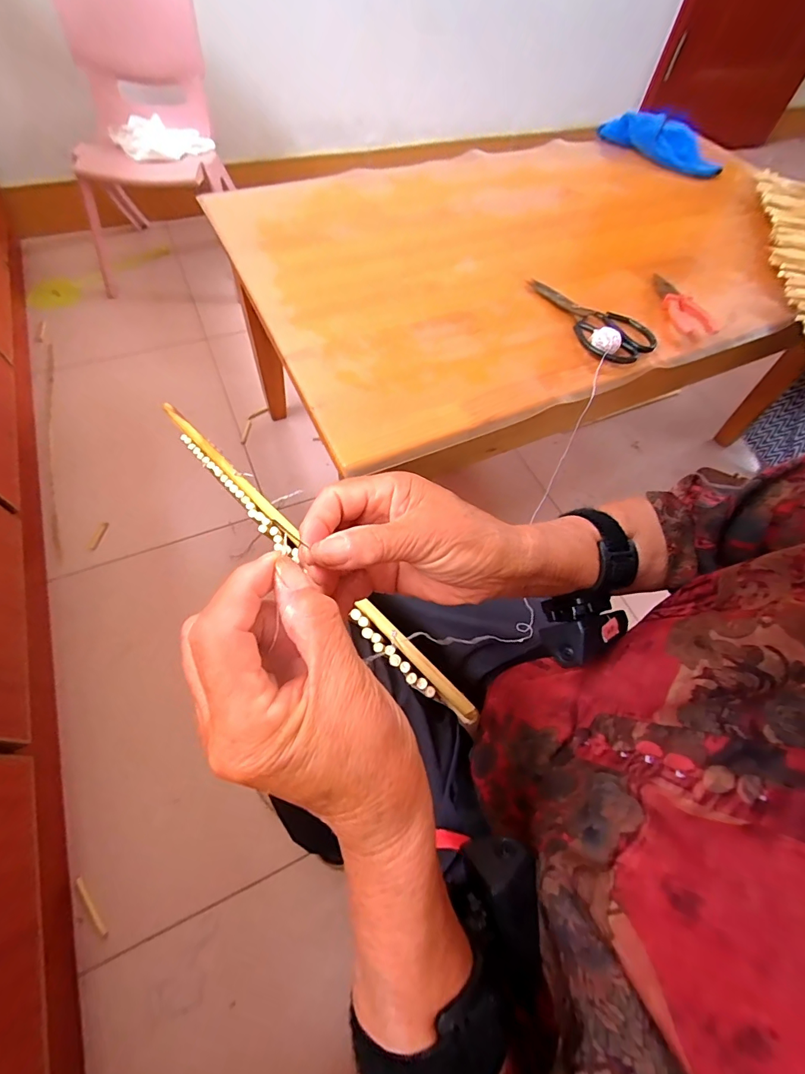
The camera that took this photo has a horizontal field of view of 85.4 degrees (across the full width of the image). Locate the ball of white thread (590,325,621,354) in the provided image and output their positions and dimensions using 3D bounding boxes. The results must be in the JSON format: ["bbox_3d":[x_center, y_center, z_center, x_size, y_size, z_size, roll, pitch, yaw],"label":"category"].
[{"bbox_3d":[0.258,-0.253,0.553,0.024,0.020,0.039,-36,69,-22],"label":"ball of white thread"}]

